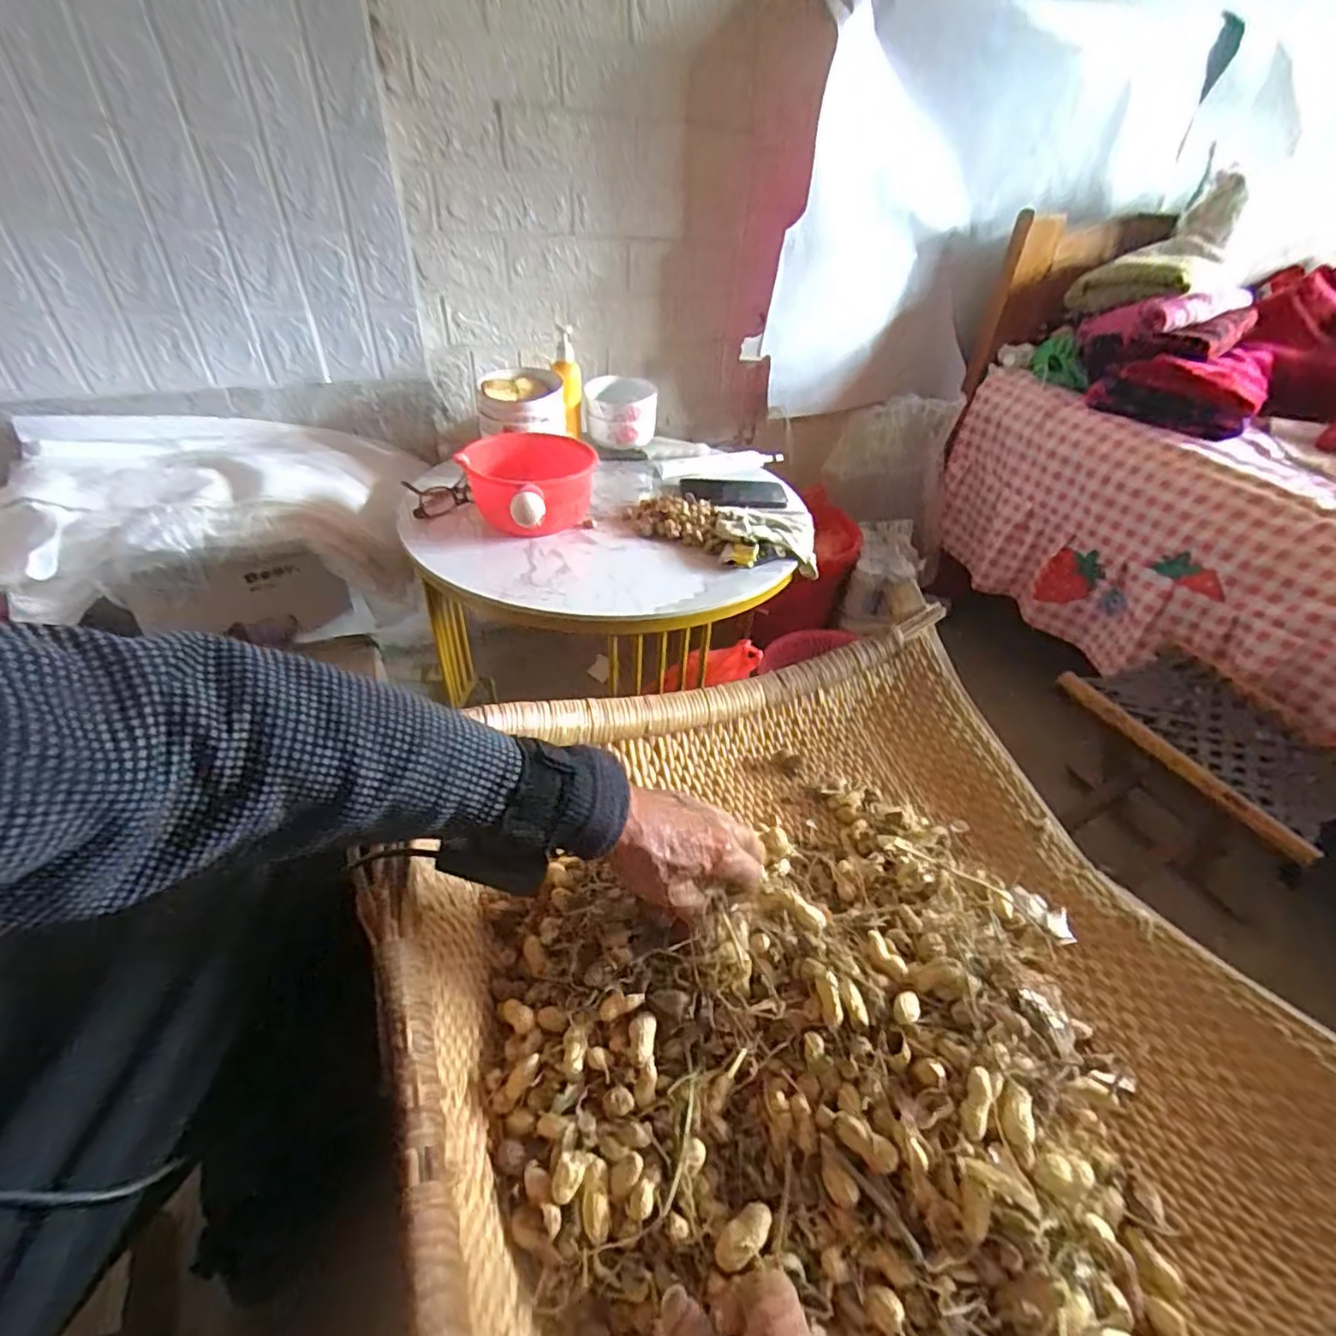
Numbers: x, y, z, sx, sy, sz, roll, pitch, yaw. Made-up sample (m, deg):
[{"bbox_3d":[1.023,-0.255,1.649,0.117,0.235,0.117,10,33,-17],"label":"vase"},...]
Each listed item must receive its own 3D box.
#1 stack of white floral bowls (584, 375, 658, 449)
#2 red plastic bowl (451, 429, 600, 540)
[{"bbox_3d":[-0.082,-0.445,1.094,0.119,0.106,0.113,-2,40,-6],"label":"stack of white floral bowls"},{"bbox_3d":[-0.187,-0.251,0.868,0.176,0.084,0.188,2,40,-2],"label":"red plastic bowl"}]

